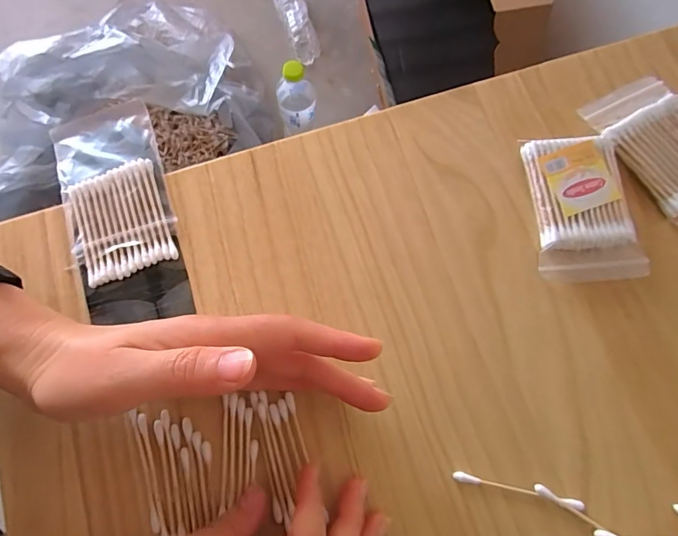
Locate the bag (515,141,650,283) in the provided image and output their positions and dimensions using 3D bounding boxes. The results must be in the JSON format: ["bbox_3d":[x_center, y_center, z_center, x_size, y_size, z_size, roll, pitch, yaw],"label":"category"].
[{"bbox_3d":[0.154,-0.037,0.279,0.061,0.017,0.090,-2,76,-1],"label":"bag"}]

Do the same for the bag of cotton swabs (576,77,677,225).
[{"bbox_3d":[0.210,-0.081,0.290,0.060,0.015,0.091,-27,77,-7],"label":"bag of cotton swabs"}]

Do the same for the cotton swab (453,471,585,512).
[{"bbox_3d":[0.099,0.122,0.242,0.072,0.004,0.005,13,76,3],"label":"cotton swab"}]

